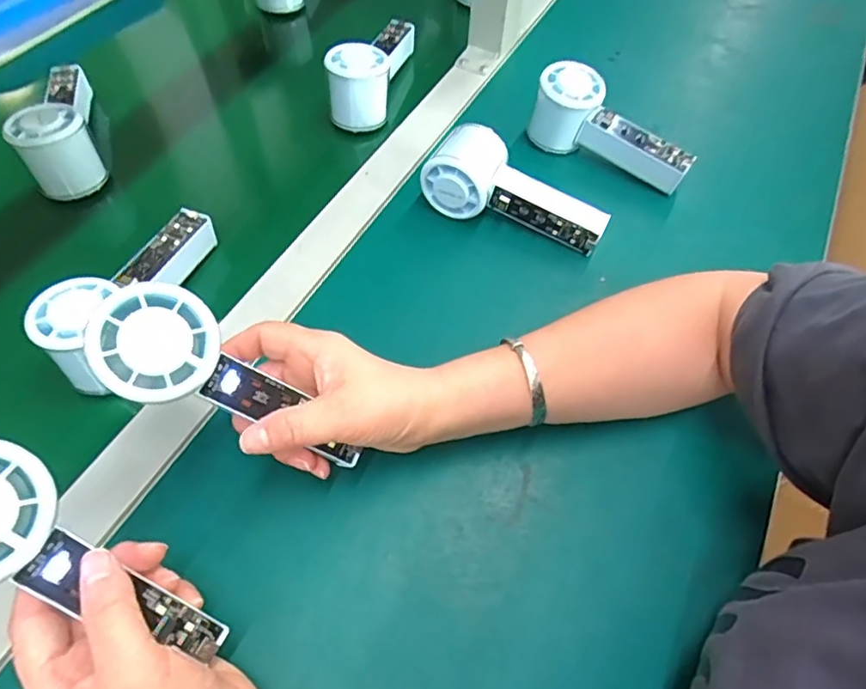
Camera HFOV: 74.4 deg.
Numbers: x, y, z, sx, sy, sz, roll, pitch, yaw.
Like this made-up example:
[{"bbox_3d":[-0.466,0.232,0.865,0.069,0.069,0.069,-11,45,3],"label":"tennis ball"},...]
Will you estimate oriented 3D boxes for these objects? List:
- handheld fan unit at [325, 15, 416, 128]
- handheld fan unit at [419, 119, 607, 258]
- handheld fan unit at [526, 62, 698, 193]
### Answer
[{"bbox_3d":[-0.058,-0.273,0.555,0.058,0.066,0.136,11,58,3],"label":"handheld fan unit"},{"bbox_3d":[0.070,-0.127,0.478,0.155,0.056,0.060,21,58,-5],"label":"handheld fan unit"},{"bbox_3d":[0.163,-0.197,0.513,0.149,0.062,0.045,23,59,11],"label":"handheld fan unit"}]

